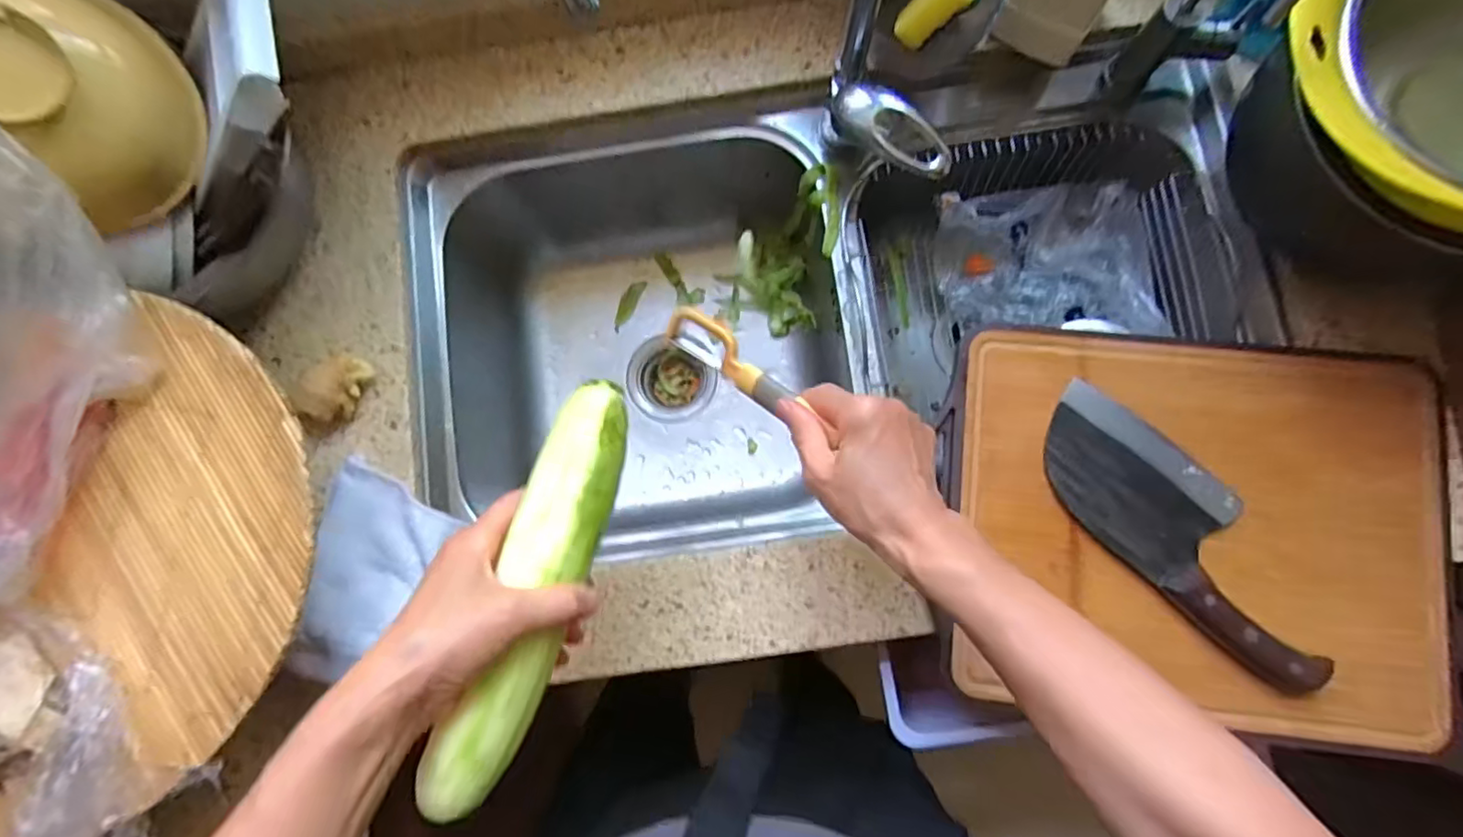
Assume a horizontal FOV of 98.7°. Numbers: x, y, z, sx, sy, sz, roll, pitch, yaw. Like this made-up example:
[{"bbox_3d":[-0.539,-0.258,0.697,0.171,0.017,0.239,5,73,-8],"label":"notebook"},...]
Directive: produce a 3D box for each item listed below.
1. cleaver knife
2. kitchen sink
[{"bbox_3d":[0.340,0.085,0.471,0.093,0.026,0.251,-44,83,-4],"label":"cleaver knife"},{"bbox_3d":[0.085,-0.111,0.661,0.736,0.218,0.374,-6,82,2],"label":"kitchen sink"}]

